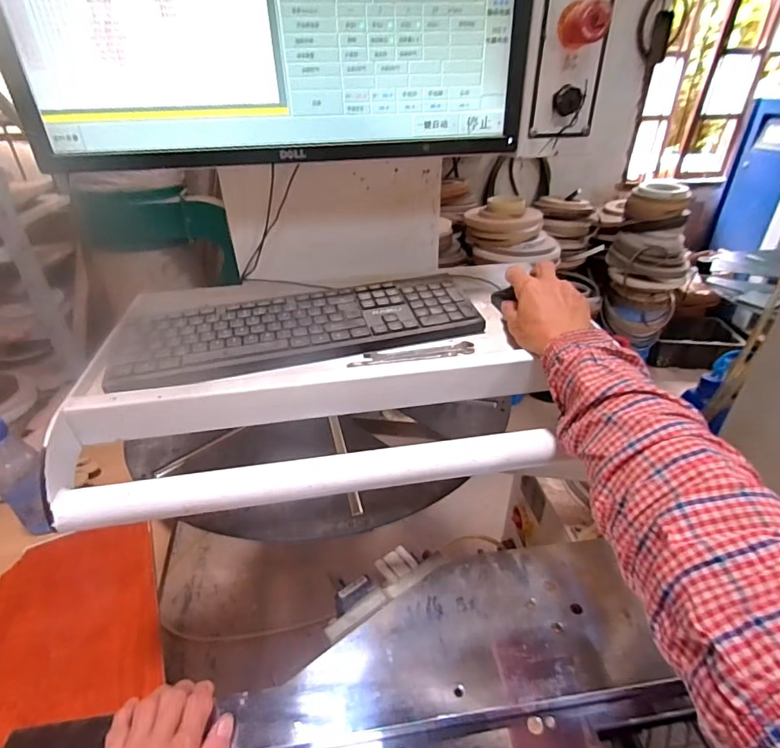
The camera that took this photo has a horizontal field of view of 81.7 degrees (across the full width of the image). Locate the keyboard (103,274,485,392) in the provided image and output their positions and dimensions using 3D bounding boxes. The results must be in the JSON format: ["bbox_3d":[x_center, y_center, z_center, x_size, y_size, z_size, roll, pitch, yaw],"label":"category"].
[{"bbox_3d":[-0.103,-0.061,0.542,0.414,0.030,0.122,-10,34,-15],"label":"keyboard"}]

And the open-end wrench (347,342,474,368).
[{"bbox_3d":[0.027,-0.021,0.502,0.143,0.009,0.031,-7,34,-9],"label":"open-end wrench"}]

